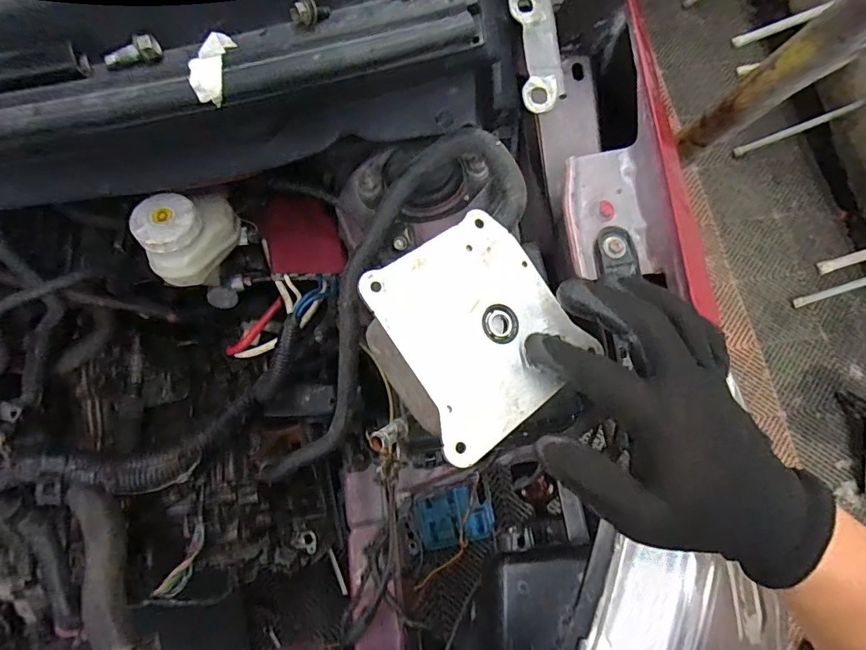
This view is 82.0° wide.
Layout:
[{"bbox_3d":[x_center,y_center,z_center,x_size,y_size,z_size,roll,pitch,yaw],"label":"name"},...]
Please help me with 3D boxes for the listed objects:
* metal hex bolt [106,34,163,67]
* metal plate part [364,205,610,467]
[{"bbox_3d":[-0.197,-0.178,0.326,0.034,0.013,0.012,-14,73,-4],"label":"metal hex bolt"},{"bbox_3d":[0.029,0.001,0.306,0.118,0.005,0.121,-35,90,-23],"label":"metal plate part"}]

